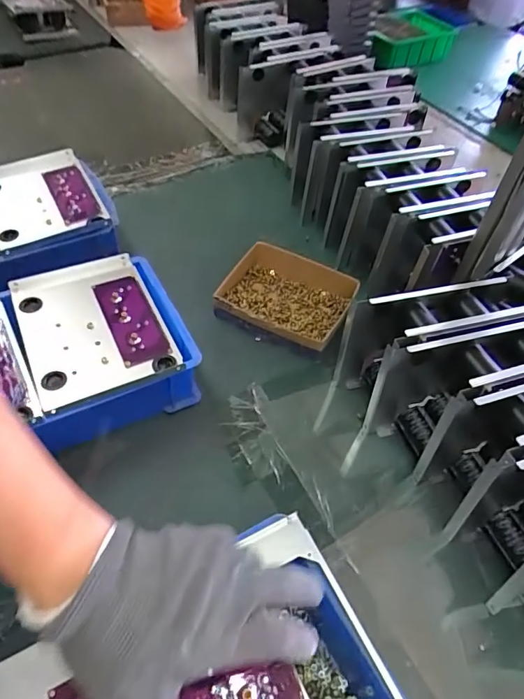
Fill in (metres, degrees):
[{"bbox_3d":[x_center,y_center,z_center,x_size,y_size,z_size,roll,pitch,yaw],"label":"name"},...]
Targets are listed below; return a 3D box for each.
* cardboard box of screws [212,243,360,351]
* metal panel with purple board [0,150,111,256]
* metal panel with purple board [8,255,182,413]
[{"bbox_3d":[0.035,-0.077,0.691,0.177,0.041,0.147,25,55,16],"label":"cardboard box of screws"},{"bbox_3d":[-0.324,-0.224,0.700,0.145,0.015,0.212,-22,56,-18],"label":"metal panel with purple board"},{"bbox_3d":[-0.198,-0.031,0.554,0.142,0.011,0.203,-21,56,-18],"label":"metal panel with purple board"}]

